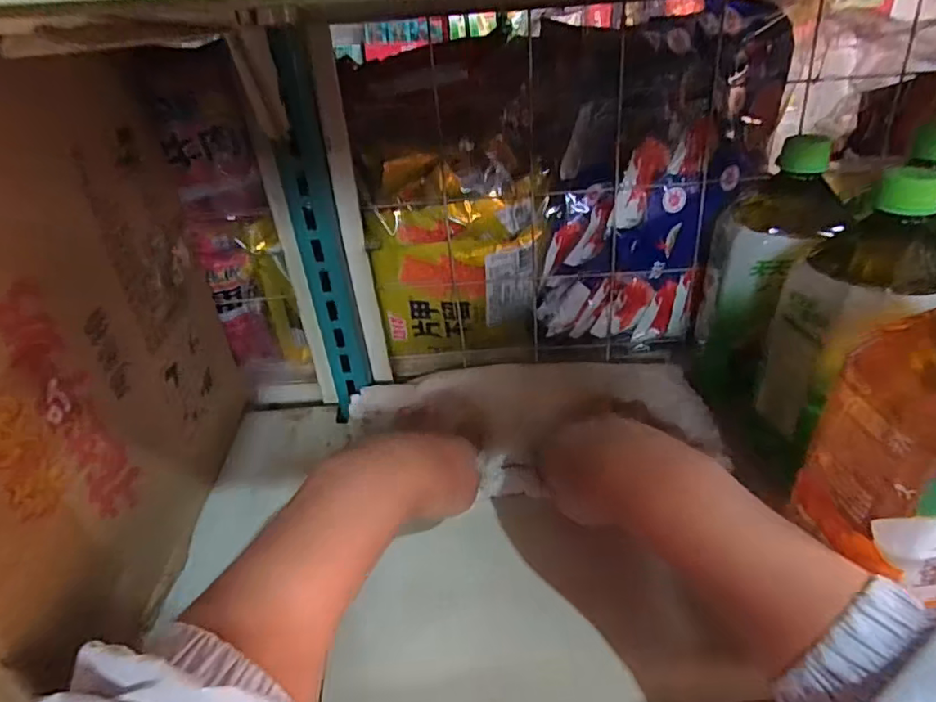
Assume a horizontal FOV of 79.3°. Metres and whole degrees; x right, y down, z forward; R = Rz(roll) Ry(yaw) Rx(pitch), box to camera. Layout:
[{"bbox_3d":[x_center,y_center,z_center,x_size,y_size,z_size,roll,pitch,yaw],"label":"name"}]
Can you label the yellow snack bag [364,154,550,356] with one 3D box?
[{"bbox_3d":[-0.008,-0.070,0.502,0.146,0.183,0.041,-4,31,0],"label":"yellow snack bag"}]

